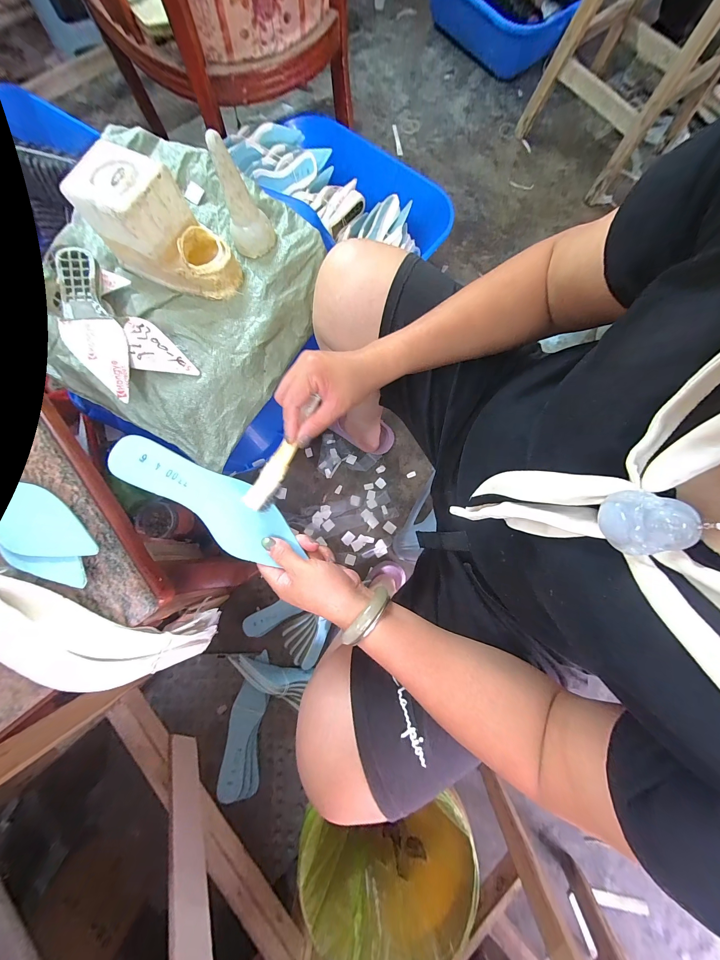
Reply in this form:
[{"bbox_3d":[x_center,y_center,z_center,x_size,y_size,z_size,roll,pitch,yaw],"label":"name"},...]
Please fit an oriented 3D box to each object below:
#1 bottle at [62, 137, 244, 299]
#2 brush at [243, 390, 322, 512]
[{"bbox_3d":[-0.296,-0.375,0.459,0.198,0.116,0.101,28,80,5],"label":"bottle"},{"bbox_3d":[-0.085,-0.027,0.337,0.026,0.019,0.133,31,95,5],"label":"brush"}]

